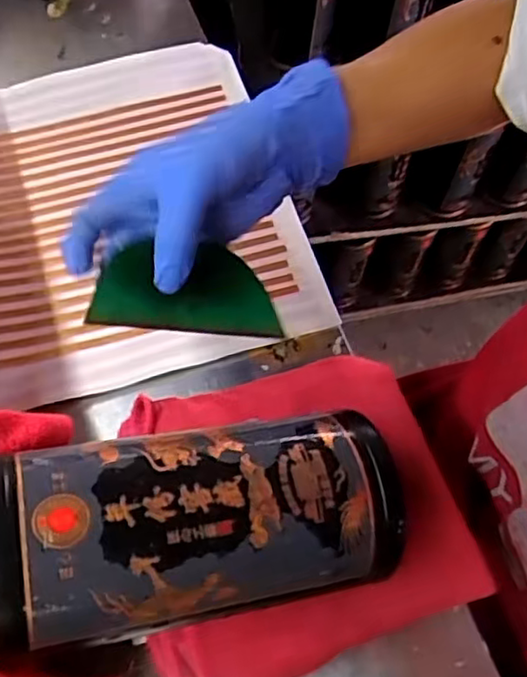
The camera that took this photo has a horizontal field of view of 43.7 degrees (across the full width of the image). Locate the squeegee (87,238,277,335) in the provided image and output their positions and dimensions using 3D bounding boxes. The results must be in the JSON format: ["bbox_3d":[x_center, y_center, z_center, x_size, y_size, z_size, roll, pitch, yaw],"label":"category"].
[{"bbox_3d":[-0.040,-0.027,0.334,0.092,0.005,0.056,4,52,-20],"label":"squeegee"}]

